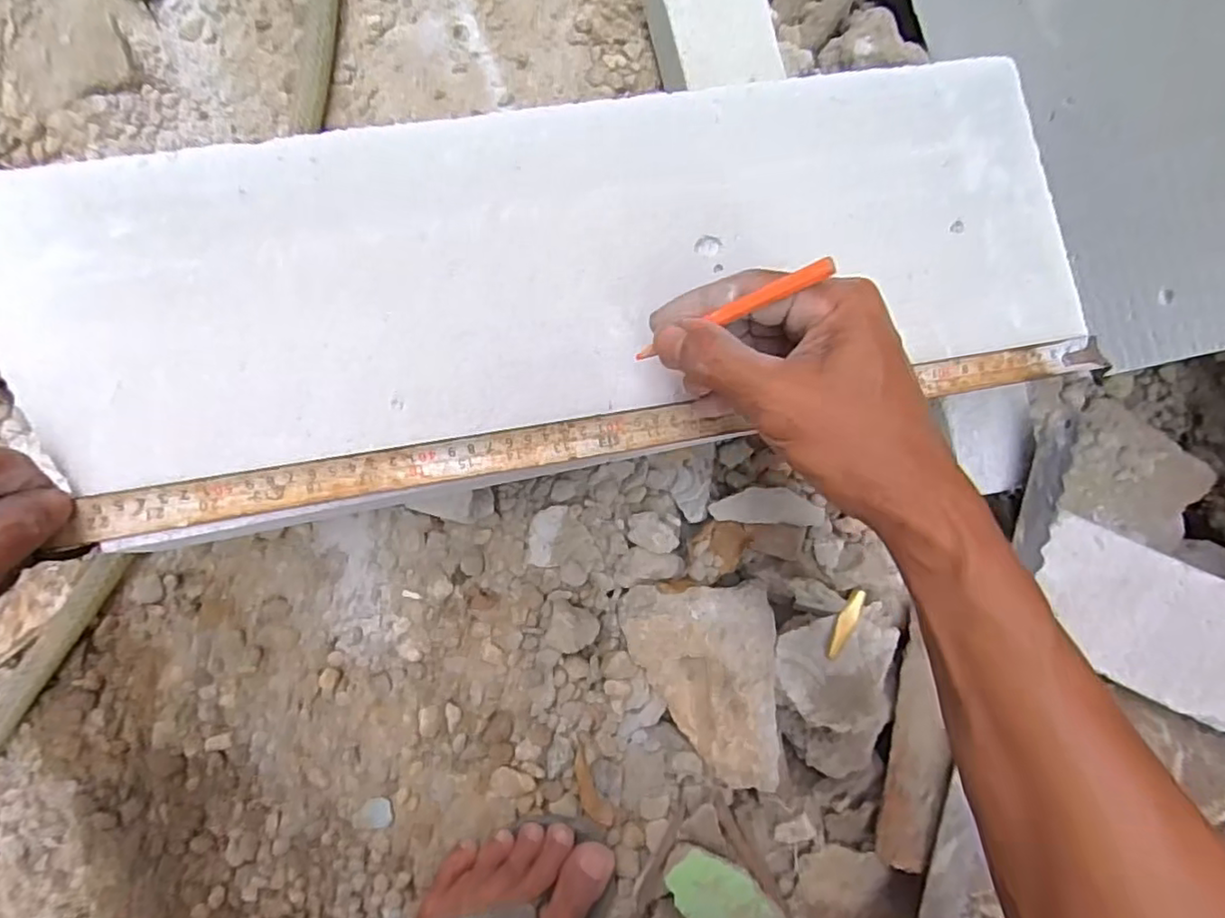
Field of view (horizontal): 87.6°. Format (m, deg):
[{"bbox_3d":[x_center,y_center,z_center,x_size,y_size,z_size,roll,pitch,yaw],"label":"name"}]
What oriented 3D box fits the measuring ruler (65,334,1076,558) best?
[{"bbox_3d":[0.012,-0.016,0.346,0.552,0.009,0.024,-10,89,-8],"label":"measuring ruler"}]

